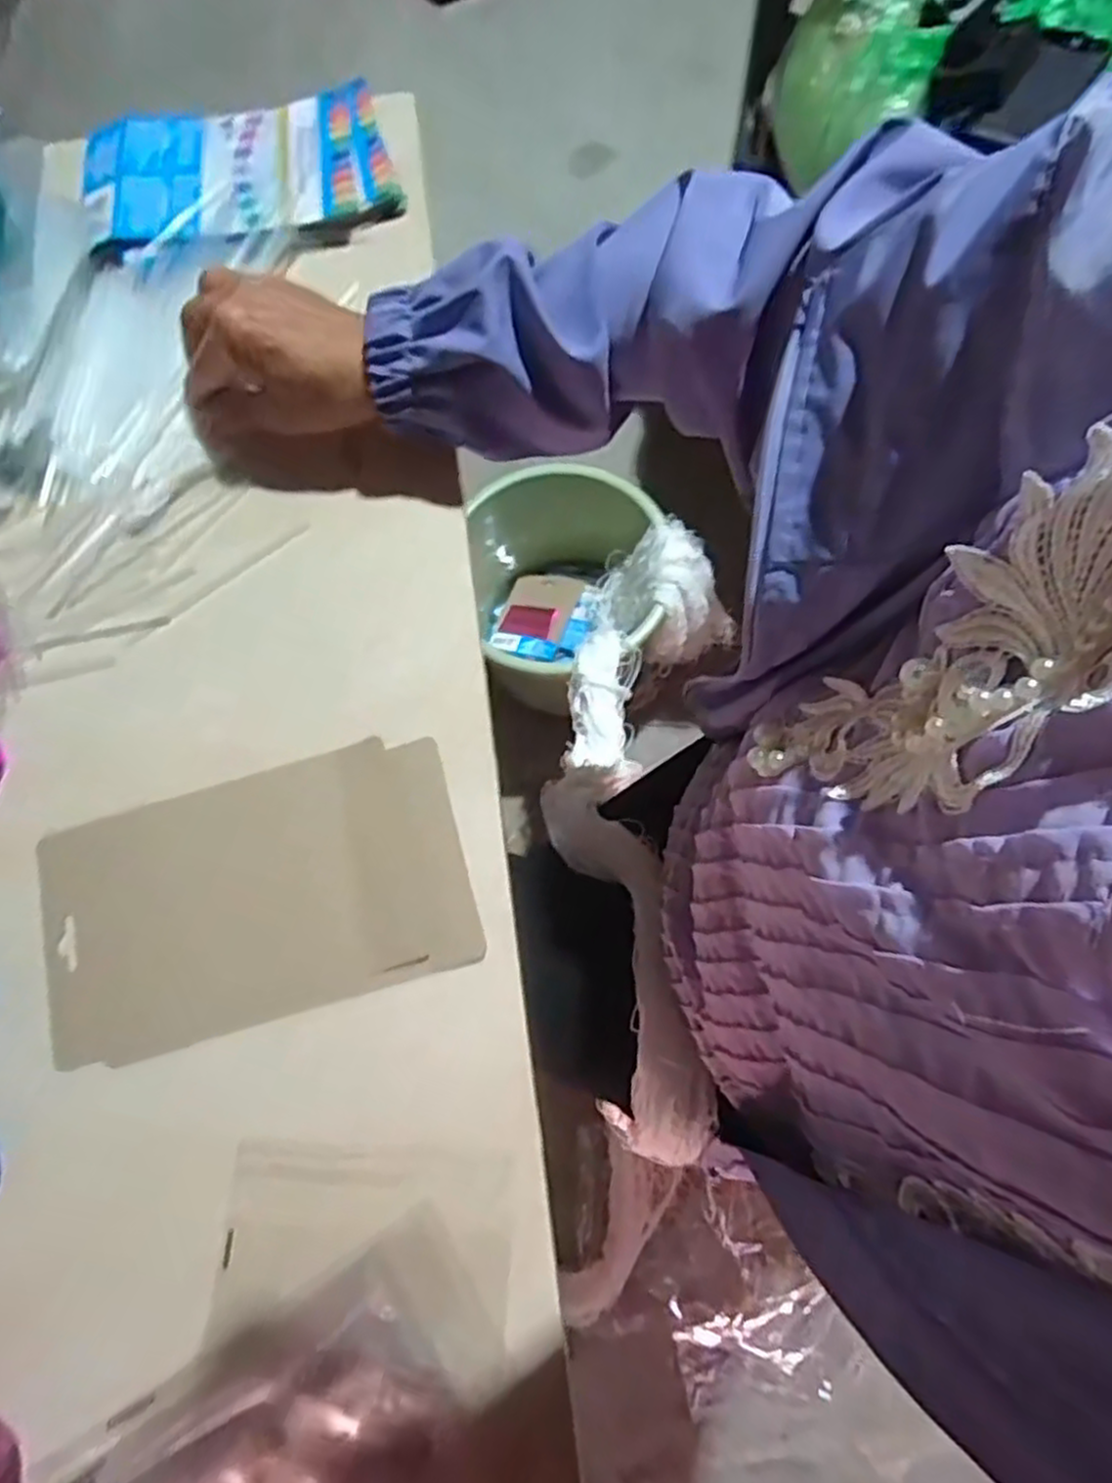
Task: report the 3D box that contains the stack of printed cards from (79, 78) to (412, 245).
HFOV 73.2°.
[{"bbox_3d":[-0.216,-0.390,0.506,0.200,0.015,0.131,-14,72,-3],"label":"stack of printed cards"}]

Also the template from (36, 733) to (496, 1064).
[{"bbox_3d":[-0.147,0.075,0.366,0.203,0.007,0.116,-16,73,-4],"label":"template"}]

